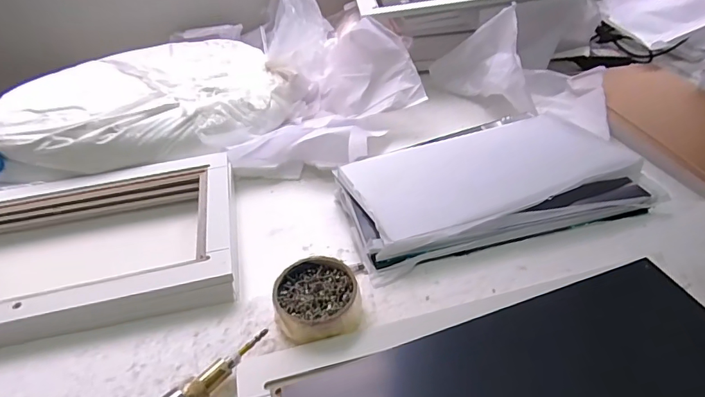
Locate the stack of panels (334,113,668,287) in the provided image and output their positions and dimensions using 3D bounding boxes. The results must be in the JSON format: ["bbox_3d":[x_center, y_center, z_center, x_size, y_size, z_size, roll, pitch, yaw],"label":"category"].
[{"bbox_3d":[0.181,-0.030,0.606,0.391,0.043,0.231,-15,38,-10],"label":"stack of panels"}]

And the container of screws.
[{"bbox_3d":[-0.035,0.103,0.449,0.082,0.036,0.084,-16,39,-15],"label":"container of screws"}]

